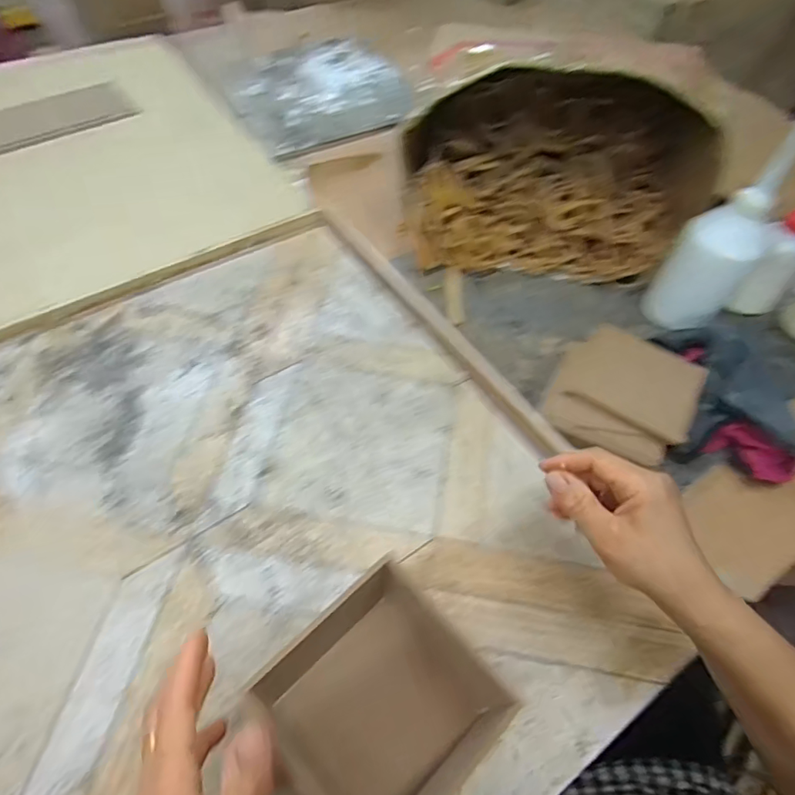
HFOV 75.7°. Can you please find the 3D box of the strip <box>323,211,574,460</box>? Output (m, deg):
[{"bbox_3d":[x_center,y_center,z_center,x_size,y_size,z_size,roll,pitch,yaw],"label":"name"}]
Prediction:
[{"bbox_3d":[0.033,-0.091,0.561,0.020,0.020,0.404,-28,60,-20],"label":"strip"}]

